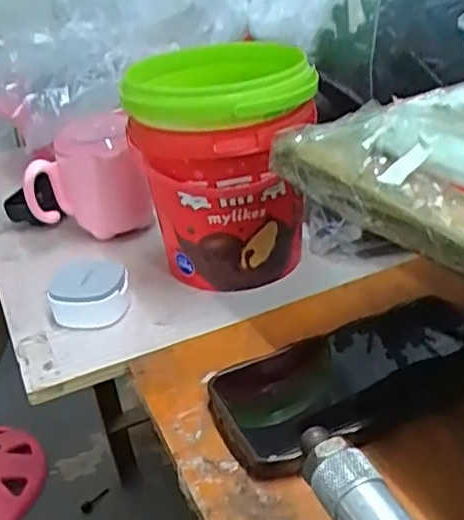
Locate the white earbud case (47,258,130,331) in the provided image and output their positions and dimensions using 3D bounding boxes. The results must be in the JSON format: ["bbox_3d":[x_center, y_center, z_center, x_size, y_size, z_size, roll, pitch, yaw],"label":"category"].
[{"bbox_3d":[-0.105,0.022,0.483,0.055,0.032,0.061,-12,30,-8],"label":"white earbud case"}]

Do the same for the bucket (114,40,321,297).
[{"bbox_3d":[-0.005,-0.067,0.488,0.128,0.157,0.134,-11,30,-6],"label":"bucket"}]

